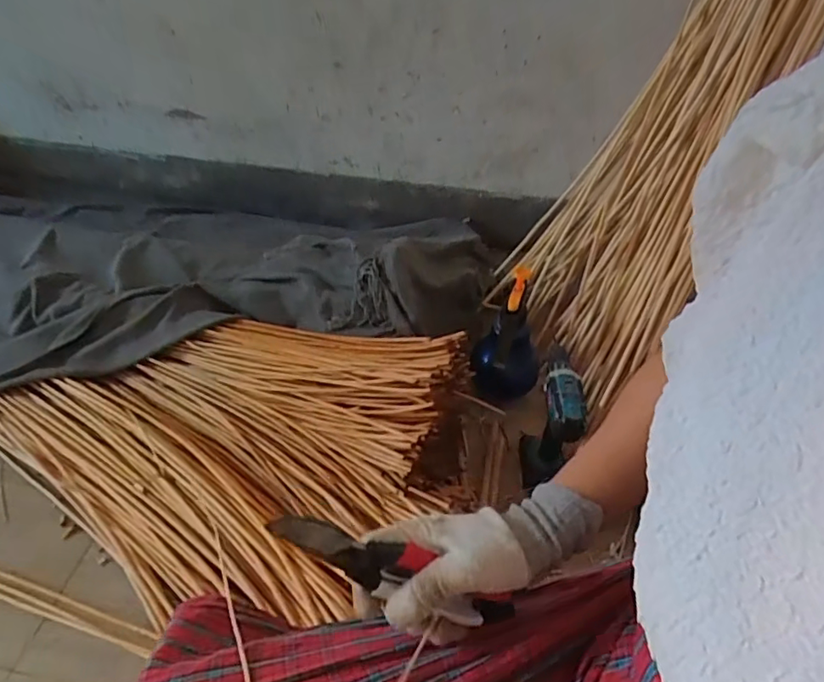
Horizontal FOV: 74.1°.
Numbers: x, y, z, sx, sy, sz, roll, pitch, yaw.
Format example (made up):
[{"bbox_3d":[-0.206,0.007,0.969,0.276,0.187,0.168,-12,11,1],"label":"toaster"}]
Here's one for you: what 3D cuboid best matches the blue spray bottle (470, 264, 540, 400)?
[{"bbox_3d":[0.179,0.005,1.002,0.123,0.270,0.098,15,43,12],"label":"blue spray bottle"}]

